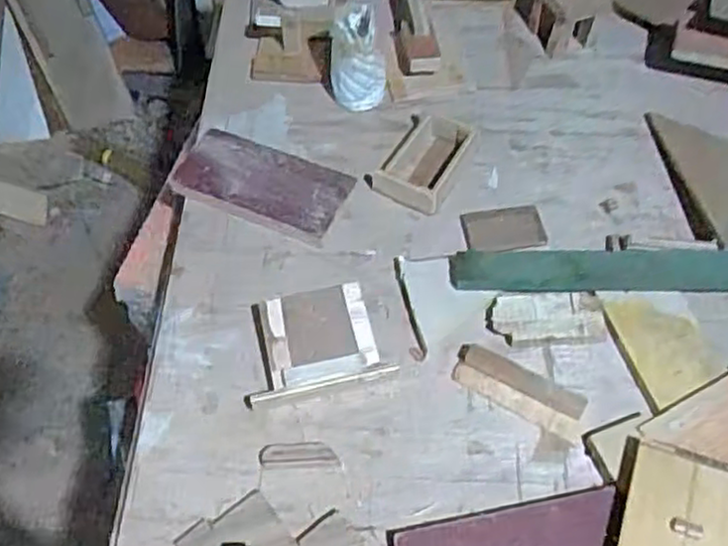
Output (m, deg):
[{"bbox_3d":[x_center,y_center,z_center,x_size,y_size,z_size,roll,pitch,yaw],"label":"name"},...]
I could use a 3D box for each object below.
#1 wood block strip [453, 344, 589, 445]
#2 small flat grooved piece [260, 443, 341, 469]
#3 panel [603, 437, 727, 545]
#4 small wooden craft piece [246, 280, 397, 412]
[{"bbox_3d":[0.146,0.108,0.686,0.126,0.011,0.044,27,59,18],"label":"wood block strip"},{"bbox_3d":[-0.057,0.161,0.649,0.066,0.004,0.022,-2,55,-1],"label":"small flat grooved piece"},{"bbox_3d":[0.257,0.203,0.587,0.111,0.023,0.124,12,55,23],"label":"panel"},{"bbox_3d":[-0.046,0.062,0.699,0.131,0.038,0.106,-9,55,-6],"label":"small wooden craft piece"}]

